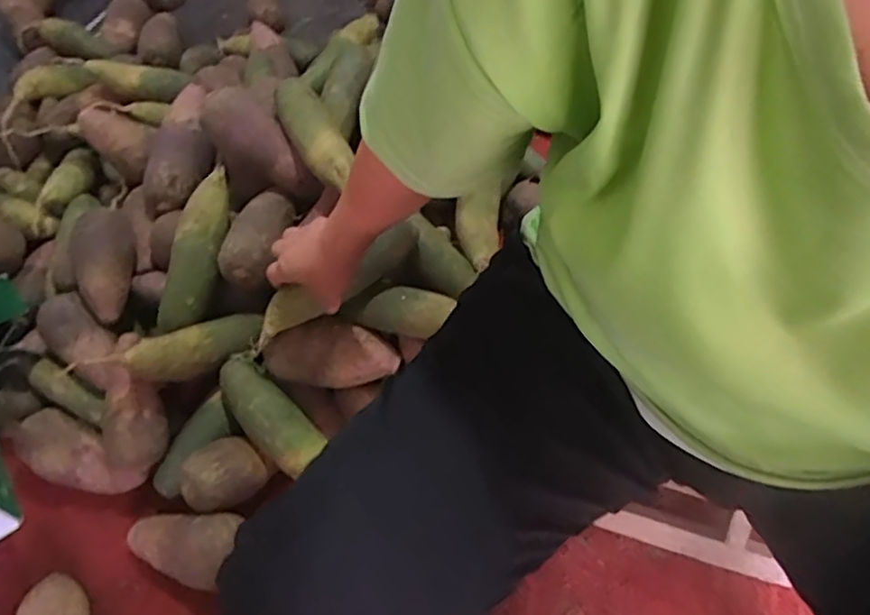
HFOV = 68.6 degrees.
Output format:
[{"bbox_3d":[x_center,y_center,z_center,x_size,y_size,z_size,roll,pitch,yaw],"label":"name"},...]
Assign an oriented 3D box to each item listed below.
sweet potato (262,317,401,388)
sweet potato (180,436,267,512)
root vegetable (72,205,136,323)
[{"bbox_3d":[-0.115,0.051,0.722,0.147,0.052,0.065,4,54,-15],"label":"sweet potato"},{"bbox_3d":[-0.229,0.184,0.697,0.070,0.056,0.097,44,35,23],"label":"sweet potato"},{"bbox_3d":[-0.413,-0.069,0.787,0.060,0.056,0.165,-14,55,-5],"label":"root vegetable"}]

